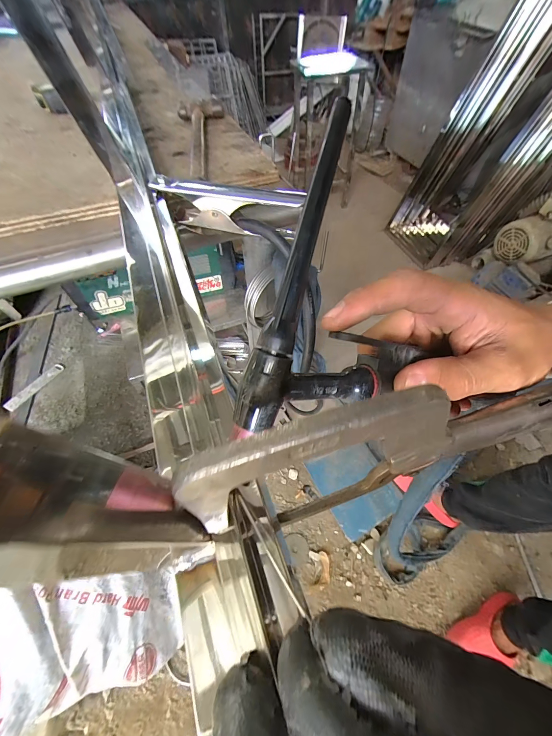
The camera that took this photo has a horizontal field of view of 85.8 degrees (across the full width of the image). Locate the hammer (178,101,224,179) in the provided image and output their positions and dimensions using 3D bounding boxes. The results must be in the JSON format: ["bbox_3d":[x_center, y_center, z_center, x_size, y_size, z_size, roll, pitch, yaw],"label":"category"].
[{"bbox_3d":[-0.114,-0.355,0.453,0.075,0.019,0.281,-8,56,-4],"label":"hammer"}]

